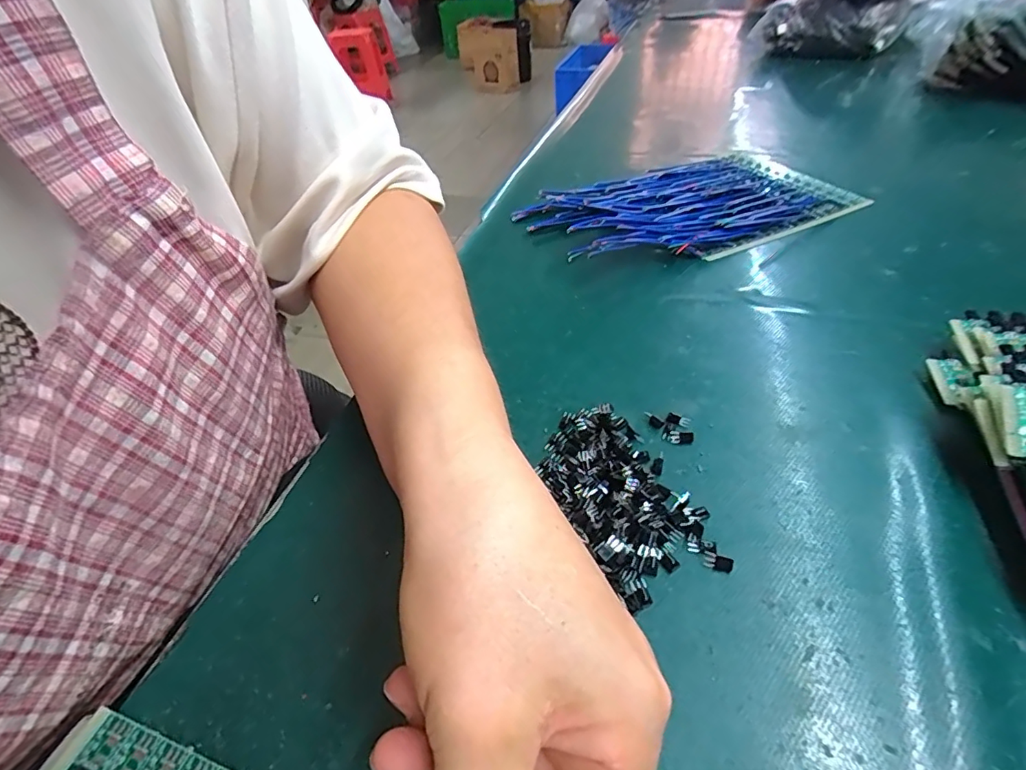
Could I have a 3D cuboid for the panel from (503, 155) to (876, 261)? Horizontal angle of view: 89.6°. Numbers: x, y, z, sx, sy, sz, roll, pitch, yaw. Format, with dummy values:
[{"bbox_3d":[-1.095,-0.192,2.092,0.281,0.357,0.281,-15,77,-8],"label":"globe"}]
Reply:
[{"bbox_3d":[0.158,-0.168,0.465,0.280,0.031,0.156,-21,44,-20],"label":"panel"}]

